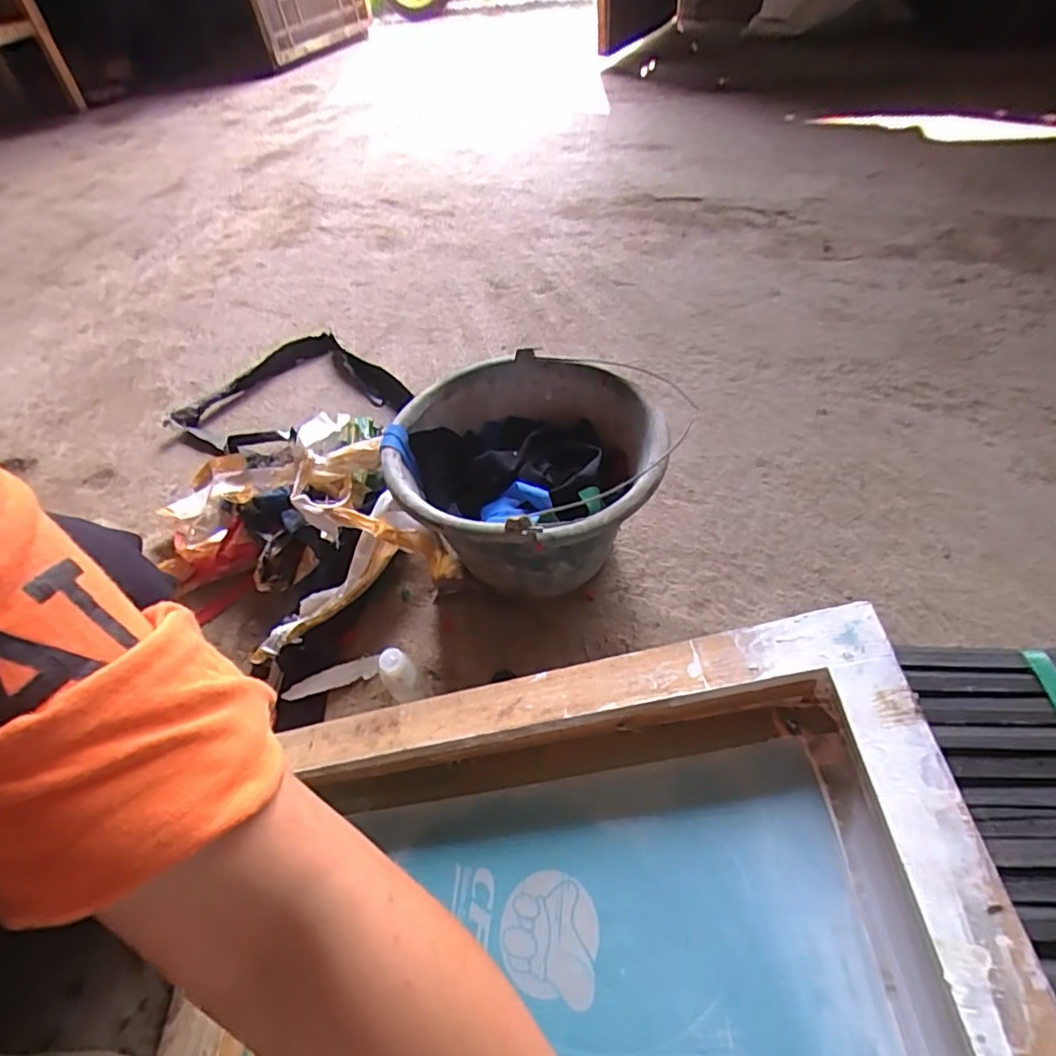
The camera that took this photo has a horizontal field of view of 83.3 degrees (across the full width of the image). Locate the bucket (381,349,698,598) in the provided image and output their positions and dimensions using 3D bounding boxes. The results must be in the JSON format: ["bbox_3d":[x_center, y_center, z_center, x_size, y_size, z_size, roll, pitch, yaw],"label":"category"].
[{"bbox_3d":[-0.002,-0.035,0.597,0.245,0.163,0.230,-2,49,3],"label":"bucket"}]

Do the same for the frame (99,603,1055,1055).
[{"bbox_3d":[0.002,0.261,0.315,0.460,0.056,0.365,-16,49,16],"label":"frame"}]

